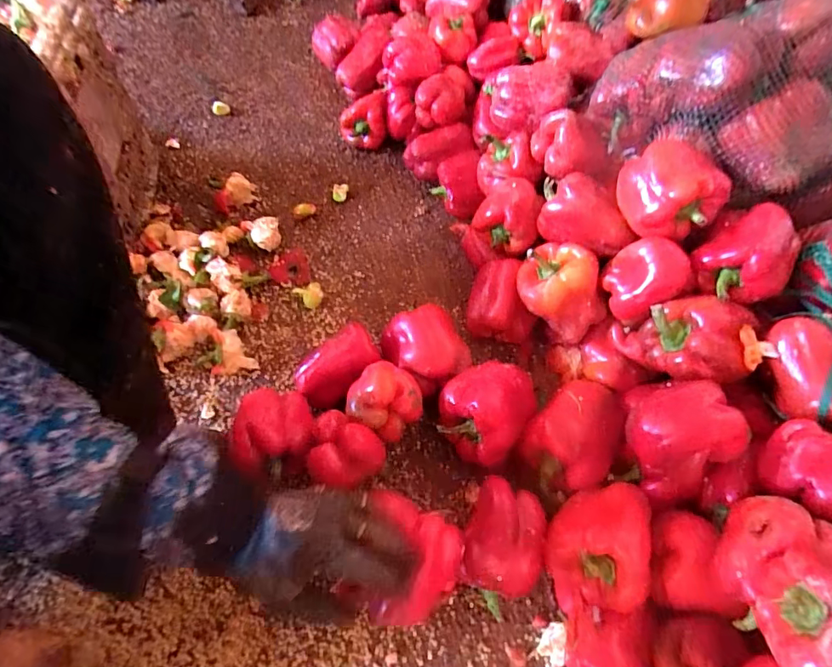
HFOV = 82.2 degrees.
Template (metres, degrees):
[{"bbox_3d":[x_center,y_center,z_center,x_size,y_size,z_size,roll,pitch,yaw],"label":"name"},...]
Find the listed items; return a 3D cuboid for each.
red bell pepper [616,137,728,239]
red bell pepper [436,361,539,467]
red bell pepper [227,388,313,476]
[{"bbox_3d":[0.292,-0.168,0.543,0.097,0.075,0.103,2,58,-3],"label":"red bell pepper"},{"bbox_3d":[0.080,0.091,0.558,0.096,0.110,0.091,2,58,-3],"label":"red bell pepper"},{"bbox_3d":[-0.159,0.115,0.544,0.083,0.089,0.088,2,57,-3],"label":"red bell pepper"}]

